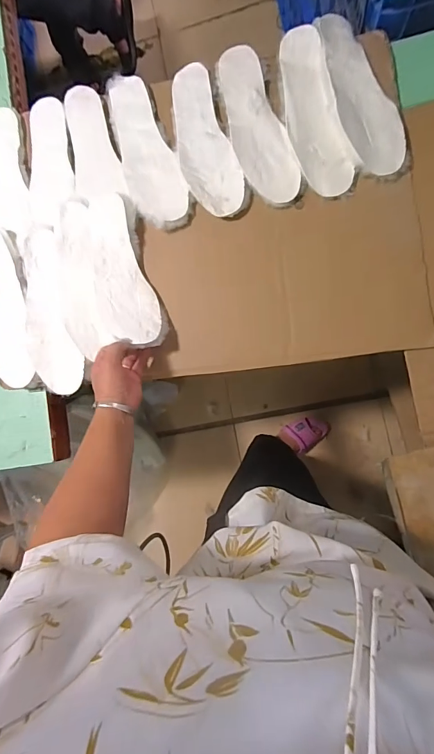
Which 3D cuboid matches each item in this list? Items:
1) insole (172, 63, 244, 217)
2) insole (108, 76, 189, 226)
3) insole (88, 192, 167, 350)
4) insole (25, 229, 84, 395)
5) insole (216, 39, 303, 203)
[{"bbox_3d":[-0.025,-0.382,0.608,0.084,0.005,0.259,-18,83,6],"label":"insole"},{"bbox_3d":[-0.119,-0.374,0.620,0.087,0.007,0.265,-20,83,6],"label":"insole"},{"bbox_3d":[-0.159,-0.171,0.598,0.095,0.038,0.269,-18,84,-1],"label":"insole"},{"bbox_3d":[-0.279,-0.106,0.621,0.084,0.018,0.265,-13,83,7],"label":"insole"},{"bbox_3d":[0.059,-0.397,0.594,0.080,0.014,0.255,-19,83,6],"label":"insole"}]

